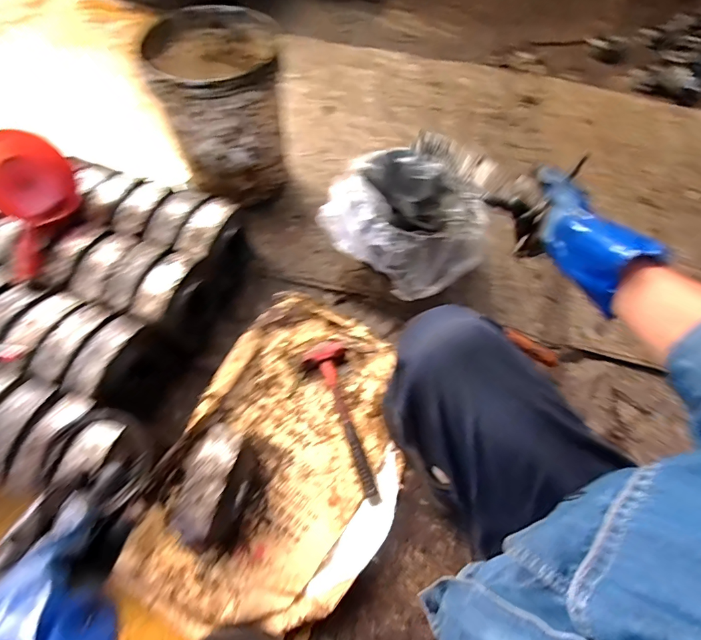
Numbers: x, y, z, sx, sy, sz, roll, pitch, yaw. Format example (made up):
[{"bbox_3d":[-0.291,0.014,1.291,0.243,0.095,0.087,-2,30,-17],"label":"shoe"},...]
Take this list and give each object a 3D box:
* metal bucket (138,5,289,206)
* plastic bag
[{"bbox_3d":[-0.311,-0.517,0.998,0.297,0.314,0.301,1,62,-1],"label":"metal bucket"},{"bbox_3d":[0.138,-0.228,0.961,0.359,0.163,0.299,35,66,16],"label":"plastic bag"}]

